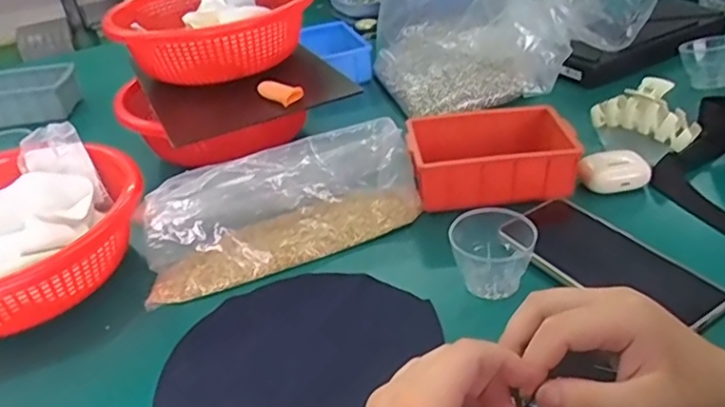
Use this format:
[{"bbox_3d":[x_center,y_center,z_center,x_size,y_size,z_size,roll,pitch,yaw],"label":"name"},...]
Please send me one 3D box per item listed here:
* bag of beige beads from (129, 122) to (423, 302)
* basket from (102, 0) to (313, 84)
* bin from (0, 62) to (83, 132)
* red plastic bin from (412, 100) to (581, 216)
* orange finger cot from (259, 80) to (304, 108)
[{"bbox_3d":[-0.069,0.000,0.539,0.246,0.069,0.088,-16,35,-13],"label":"bag of beige beads"},{"bbox_3d":[-0.161,-0.201,0.688,0.173,0.074,0.180,9,38,24],"label":"basket"},{"bbox_3d":[-0.479,-0.150,0.855,0.152,0.047,0.107,-11,34,-6],"label":"bin"},{"bbox_3d":[0.121,-0.046,0.584,0.144,0.054,0.105,-5,34,2],"label":"red plastic bin"},{"bbox_3d":[-0.084,-0.113,0.615,0.054,0.016,0.019,20,44,35],"label":"orange finger cot"}]

